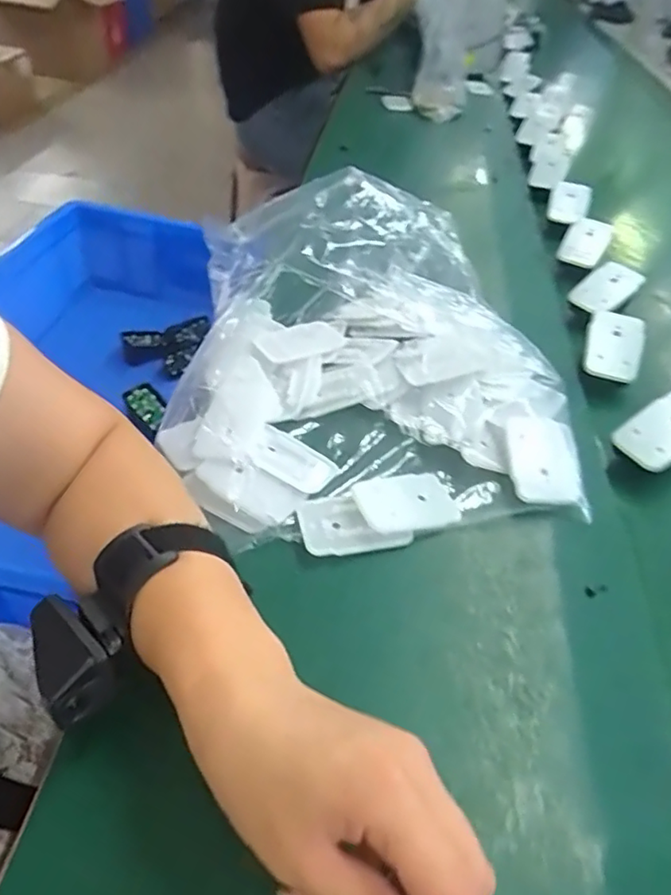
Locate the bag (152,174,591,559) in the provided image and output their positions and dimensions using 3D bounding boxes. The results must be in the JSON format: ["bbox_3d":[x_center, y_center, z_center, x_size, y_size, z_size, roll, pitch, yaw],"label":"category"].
[{"bbox_3d":[0.022,-0.080,0.444,0.289,0.080,0.319,-1,46,-8],"label":"bag"}]

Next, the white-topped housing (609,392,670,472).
[{"bbox_3d":[0.238,-0.012,0.431,0.064,0.008,0.044,-37,57,-2],"label":"white-topped housing"}]

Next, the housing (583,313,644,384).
[{"bbox_3d":[0.239,-0.089,0.510,0.045,0.012,0.067,10,71,30],"label":"housing"}]

